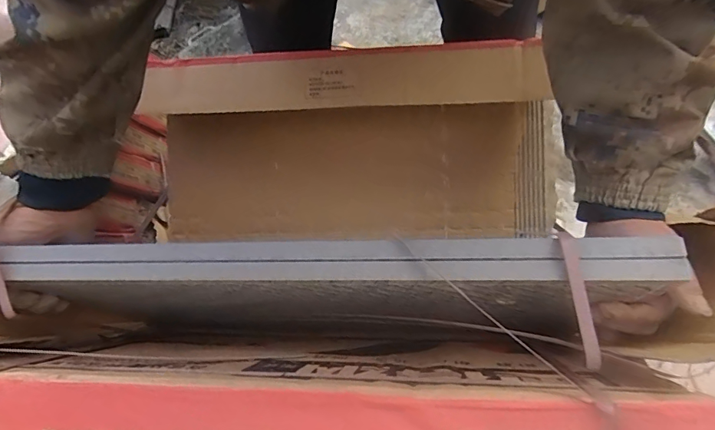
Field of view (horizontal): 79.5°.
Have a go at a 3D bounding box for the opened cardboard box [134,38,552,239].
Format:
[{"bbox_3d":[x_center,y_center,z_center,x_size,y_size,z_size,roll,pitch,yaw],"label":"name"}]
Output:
[{"bbox_3d":[-0.023,-0.084,0.607,0.554,0.130,0.266,1,90,7],"label":"opened cardboard box"}]

